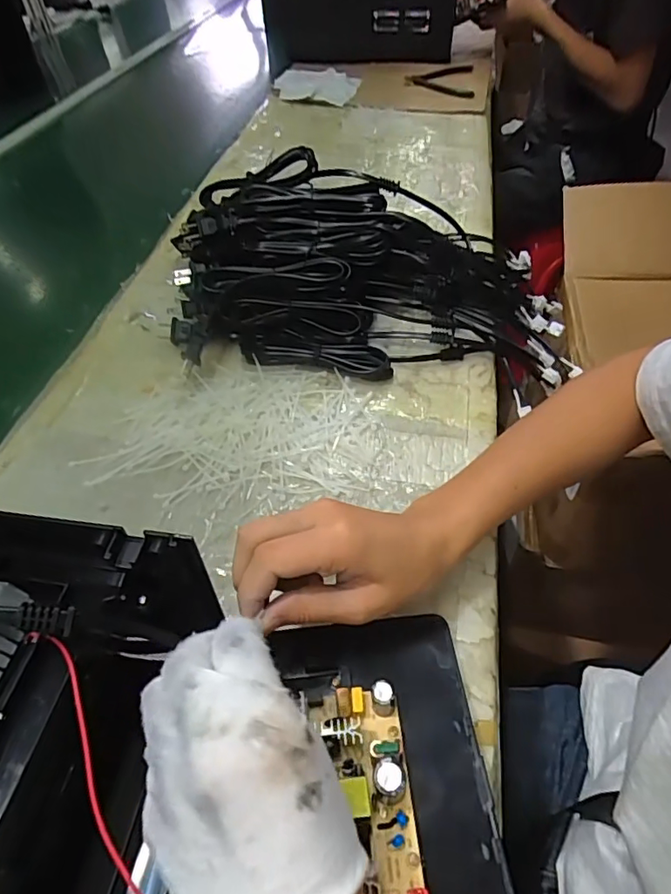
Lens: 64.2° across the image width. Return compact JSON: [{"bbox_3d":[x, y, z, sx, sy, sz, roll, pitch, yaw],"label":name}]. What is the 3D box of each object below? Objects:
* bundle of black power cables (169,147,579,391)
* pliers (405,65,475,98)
[{"bbox_3d":[0.034,-0.182,0.549,0.416,0.133,0.240,0,49,3],"label":"bundle of black power cables"},{"bbox_3d":[0.203,-0.716,1.044,0.129,0.018,0.168,5,50,7],"label":"pliers"}]

